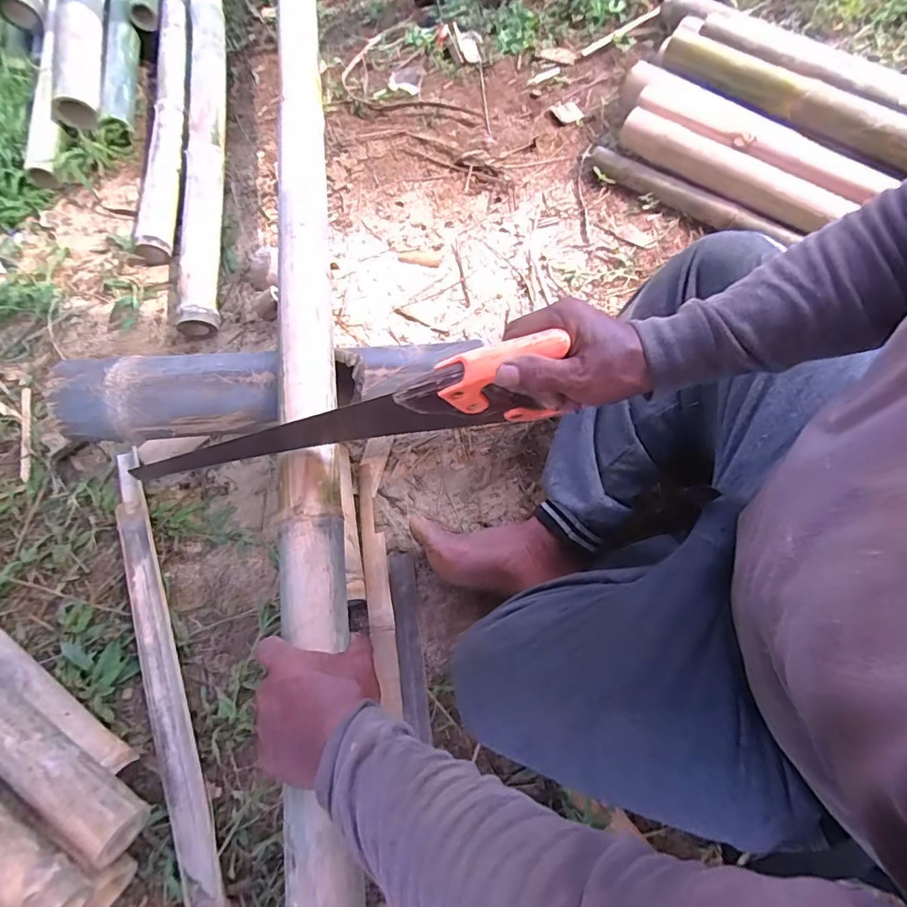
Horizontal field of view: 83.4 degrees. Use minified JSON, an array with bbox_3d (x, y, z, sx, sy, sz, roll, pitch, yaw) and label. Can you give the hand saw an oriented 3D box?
[{"bbox_3d":[-0.107,-0.016,0.468,0.427,0.100,0.023,-13,63,18],"label":"hand saw"}]

